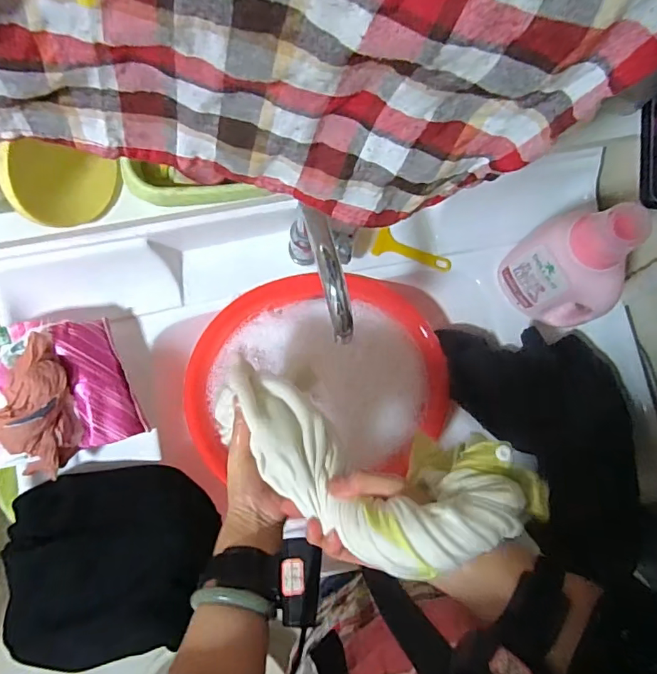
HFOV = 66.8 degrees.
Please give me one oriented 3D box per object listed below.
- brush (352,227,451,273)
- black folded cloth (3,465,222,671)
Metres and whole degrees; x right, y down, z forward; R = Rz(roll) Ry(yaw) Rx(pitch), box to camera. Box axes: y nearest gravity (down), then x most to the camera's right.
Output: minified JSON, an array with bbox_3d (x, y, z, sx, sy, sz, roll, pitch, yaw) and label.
[{"bbox_3d":[0.106,-0.124,0.707,0.137,0.019,0.047,13,108,-6],"label":"brush"},{"bbox_3d":[-0.251,0.259,0.579,0.234,0.051,0.199,-8,82,-4],"label":"black folded cloth"}]

